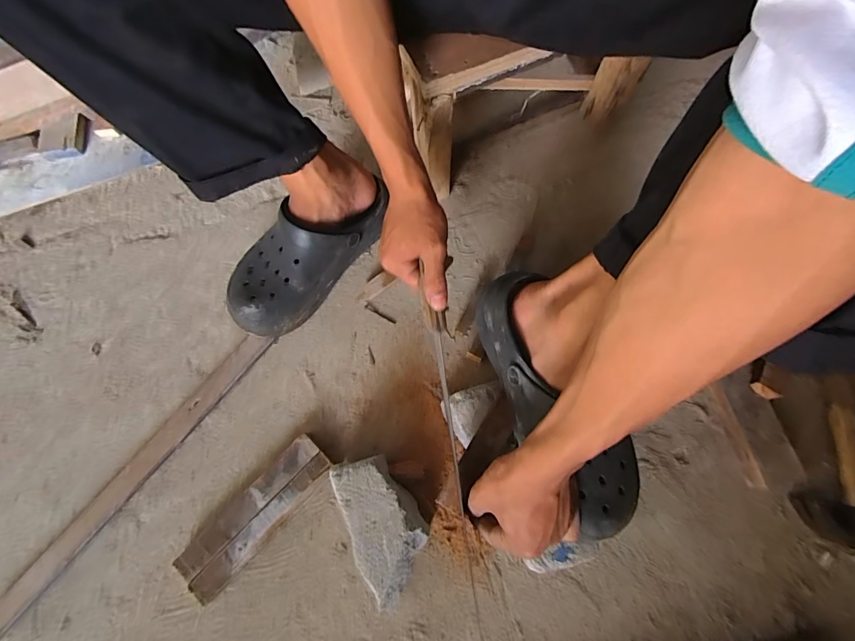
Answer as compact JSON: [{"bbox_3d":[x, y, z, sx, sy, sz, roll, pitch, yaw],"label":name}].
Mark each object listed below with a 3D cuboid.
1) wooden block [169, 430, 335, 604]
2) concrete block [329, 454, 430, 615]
[{"bbox_3d":[-0.211,0.232,0.499,0.066,0.022,0.202,40,78,11],"label":"wooden block"},{"bbox_3d":[-0.050,0.231,0.470,0.077,0.069,0.151,-29,76,-7],"label":"concrete block"}]

